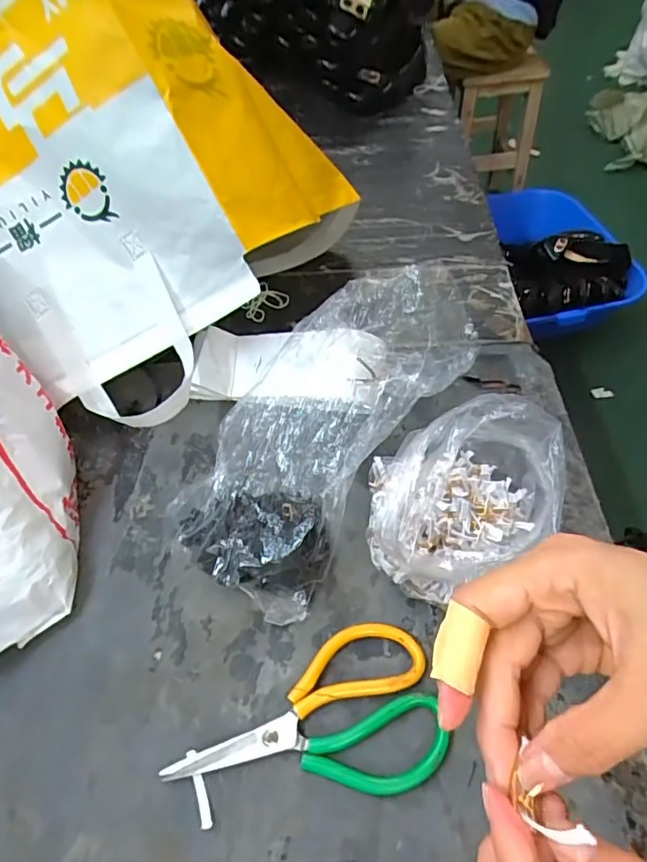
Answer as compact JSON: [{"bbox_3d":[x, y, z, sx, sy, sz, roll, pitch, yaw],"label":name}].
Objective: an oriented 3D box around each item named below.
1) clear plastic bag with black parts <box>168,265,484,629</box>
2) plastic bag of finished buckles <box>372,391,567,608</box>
[{"bbox_3d":[-0.013,-0.006,0.456,0.181,0.096,0.292,25,72,21],"label":"clear plastic bag with black parts"},{"bbox_3d":[0.105,0.054,0.408,0.140,0.105,0.136,4,53,7],"label":"plastic bag of finished buckles"}]

